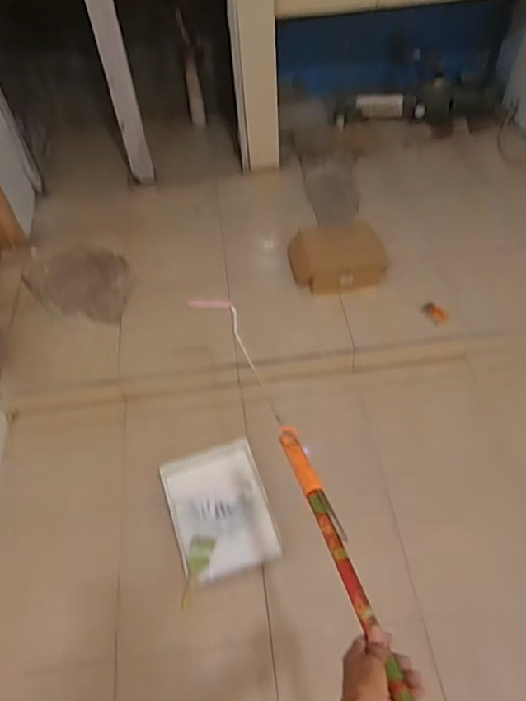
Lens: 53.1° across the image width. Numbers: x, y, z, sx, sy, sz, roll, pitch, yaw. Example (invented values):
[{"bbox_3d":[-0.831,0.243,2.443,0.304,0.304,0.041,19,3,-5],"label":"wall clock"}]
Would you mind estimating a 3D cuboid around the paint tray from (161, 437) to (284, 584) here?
[{"bbox_3d":[-0.121,0.450,1.494,0.275,0.062,0.353,-16,54,-10],"label":"paint tray"}]

